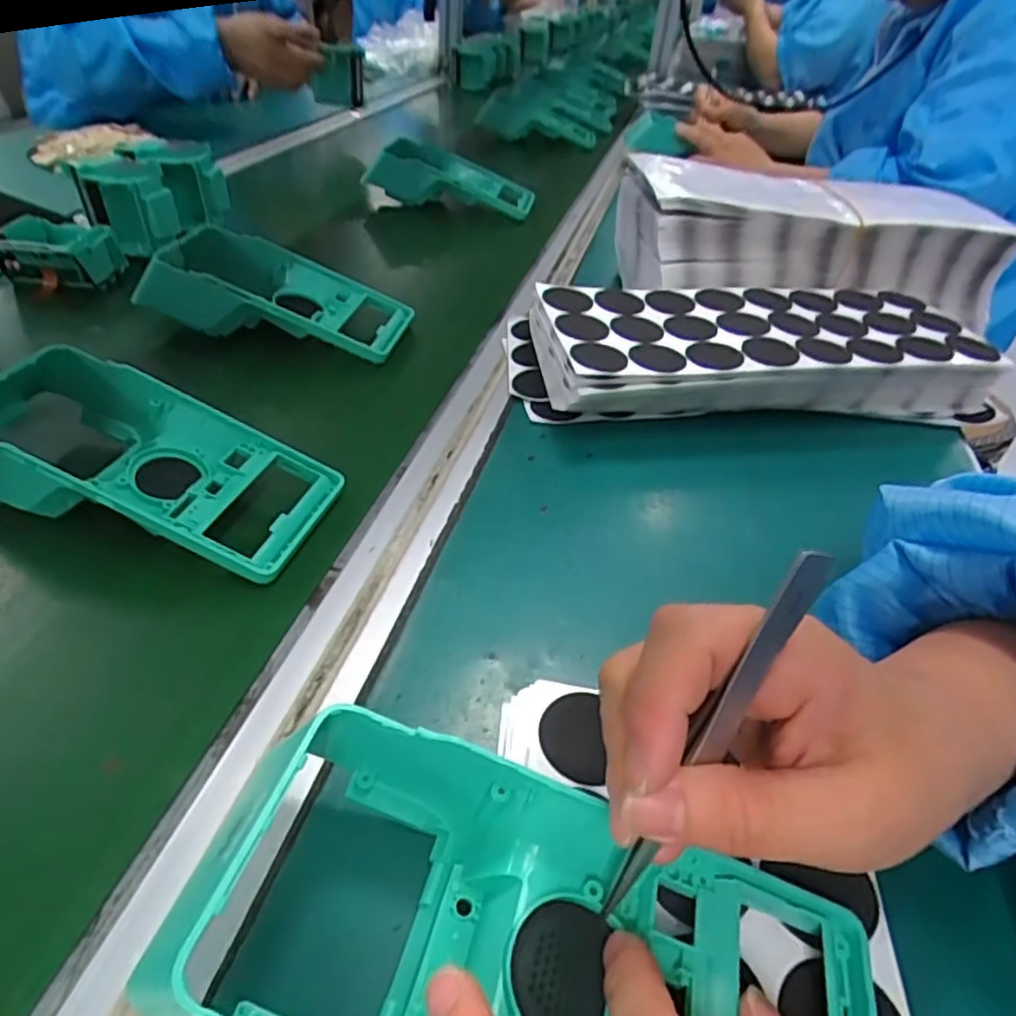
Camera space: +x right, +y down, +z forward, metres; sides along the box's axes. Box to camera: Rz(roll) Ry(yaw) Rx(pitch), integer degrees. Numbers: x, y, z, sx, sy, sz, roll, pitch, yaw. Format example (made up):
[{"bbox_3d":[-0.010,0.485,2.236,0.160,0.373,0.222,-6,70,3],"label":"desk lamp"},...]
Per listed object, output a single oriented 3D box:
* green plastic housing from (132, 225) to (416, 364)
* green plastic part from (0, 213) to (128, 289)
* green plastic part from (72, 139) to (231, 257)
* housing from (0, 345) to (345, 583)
[{"bbox_3d":[-0.172,-0.161,0.490,0.187,0.054,0.090,8,41,7],"label":"green plastic housing"},{"bbox_3d":[-0.357,-0.202,0.528,0.083,0.037,0.071,11,39,1],"label":"green plastic part"},{"bbox_3d":[-0.313,-0.278,0.590,0.078,0.077,0.097,17,39,8],"label":"green plastic part"},{"bbox_3d":[-0.189,-0.028,0.331,0.189,0.054,0.082,16,39,7],"label":"housing"}]

